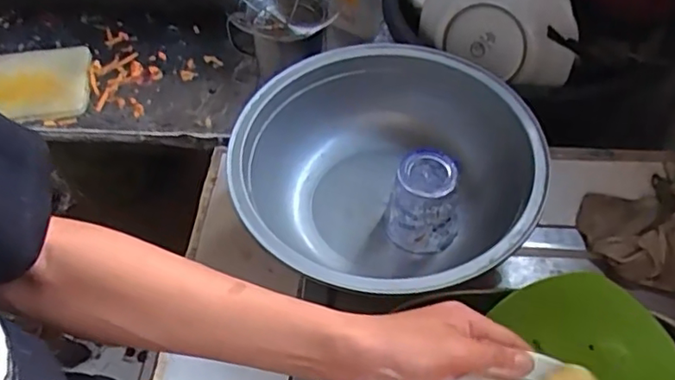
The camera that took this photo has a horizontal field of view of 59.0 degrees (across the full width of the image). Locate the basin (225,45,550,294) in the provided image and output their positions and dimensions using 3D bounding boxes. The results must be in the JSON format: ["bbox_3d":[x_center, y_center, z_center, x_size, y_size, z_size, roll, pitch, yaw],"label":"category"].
[{"bbox_3d":[0.048,-0.008,0.622,0.293,0.104,0.291,-1,54,2],"label":"basin"}]

